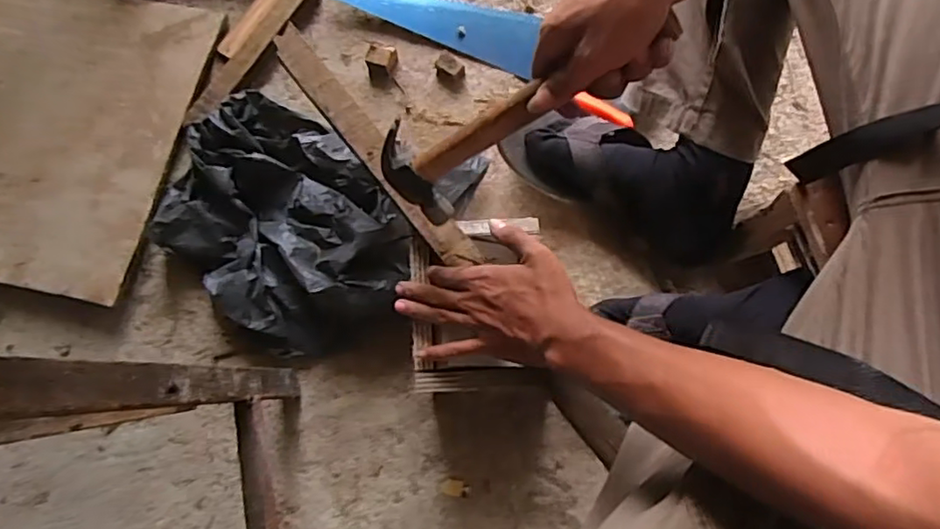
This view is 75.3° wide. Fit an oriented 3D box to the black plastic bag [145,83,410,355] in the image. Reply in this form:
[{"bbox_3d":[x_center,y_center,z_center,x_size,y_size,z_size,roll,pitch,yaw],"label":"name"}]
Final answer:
[{"bbox_3d":[-0.197,-0.049,0.656,0.292,0.082,0.225,41,82,9],"label":"black plastic bag"}]

